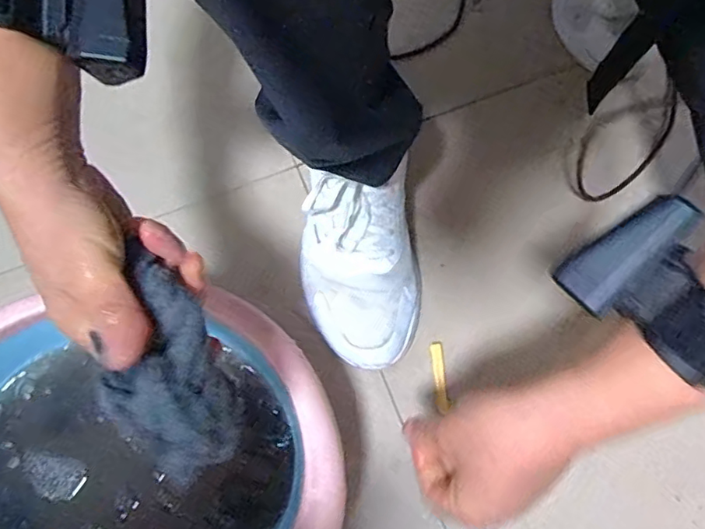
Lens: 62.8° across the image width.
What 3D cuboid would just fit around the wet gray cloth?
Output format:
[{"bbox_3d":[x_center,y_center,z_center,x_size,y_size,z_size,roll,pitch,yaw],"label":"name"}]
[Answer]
[{"bbox_3d":[-0.095,0.046,0.290,0.055,0.037,0.117,-15,77,-6],"label":"wet gray cloth"}]

